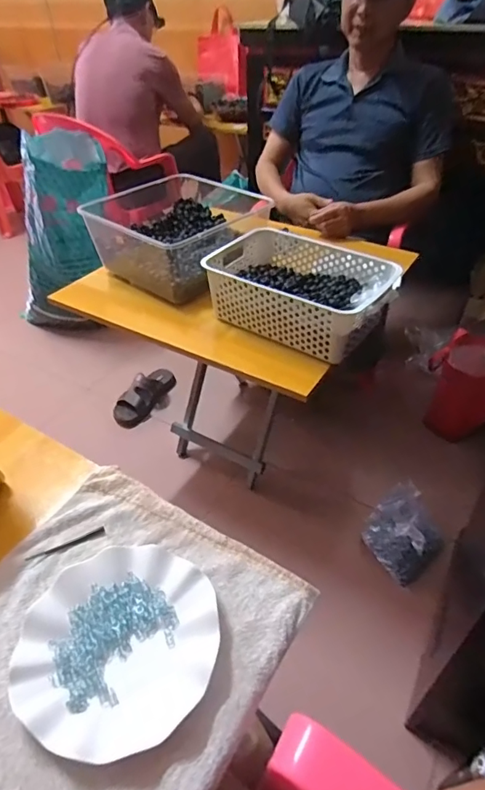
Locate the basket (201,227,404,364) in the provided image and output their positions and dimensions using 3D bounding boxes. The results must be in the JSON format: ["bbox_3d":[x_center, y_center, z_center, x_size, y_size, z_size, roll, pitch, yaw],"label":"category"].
[{"bbox_3d":[0.102,-0.192,0.853,0.311,0.105,0.208,21,46,23],"label":"basket"}]

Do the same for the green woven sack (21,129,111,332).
[{"bbox_3d":[-0.604,-0.554,1.644,0.354,0.595,0.348,14,44,17],"label":"green woven sack"}]

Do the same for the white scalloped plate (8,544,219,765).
[{"bbox_3d":[-0.115,0.232,0.441,0.176,0.022,0.176,-1,42,1],"label":"white scalloped plate"}]

